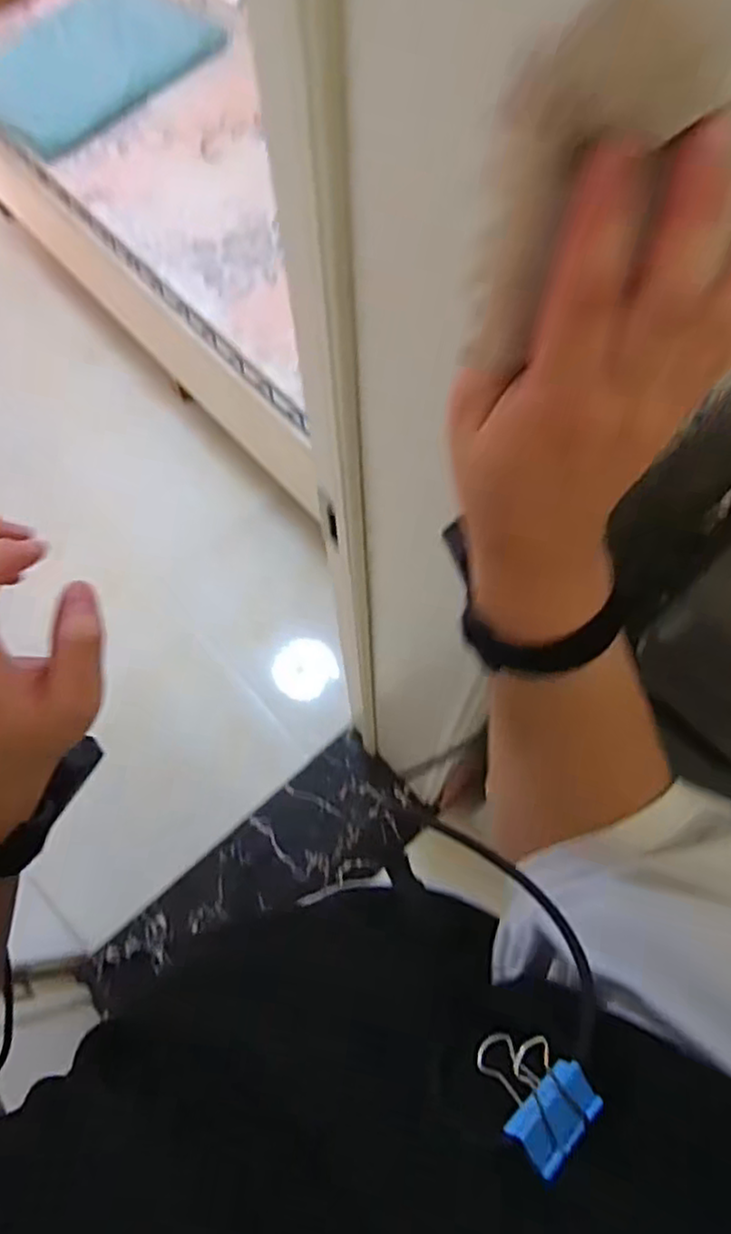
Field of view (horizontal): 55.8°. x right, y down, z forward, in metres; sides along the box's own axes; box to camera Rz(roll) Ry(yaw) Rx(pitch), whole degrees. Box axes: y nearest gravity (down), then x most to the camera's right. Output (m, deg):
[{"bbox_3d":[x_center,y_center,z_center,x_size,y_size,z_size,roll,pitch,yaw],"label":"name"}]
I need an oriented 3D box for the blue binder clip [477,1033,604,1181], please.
[{"bbox_3d":[0.059,0.169,0.247,0.033,0.017,0.041,-36,69,-28],"label":"blue binder clip"}]

